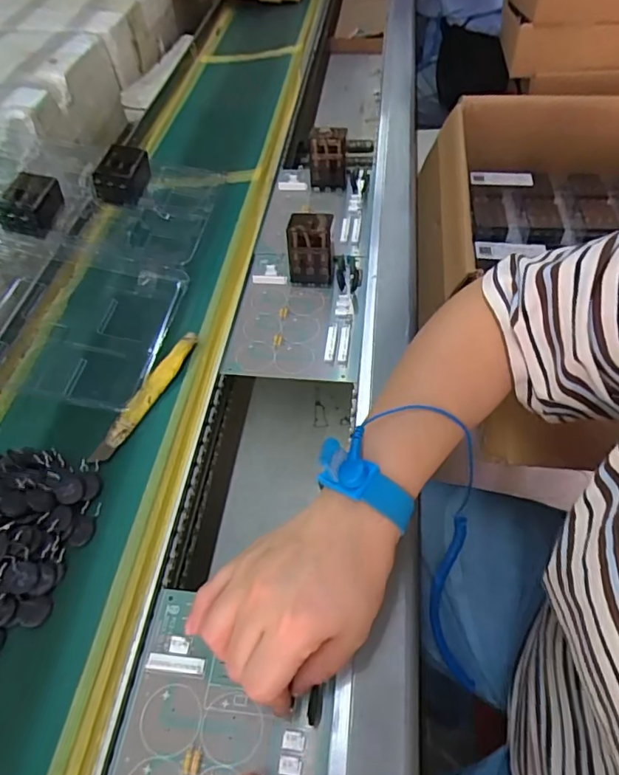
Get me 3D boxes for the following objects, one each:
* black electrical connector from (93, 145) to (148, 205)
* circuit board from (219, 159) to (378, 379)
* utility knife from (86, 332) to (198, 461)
[{"bbox_3d":[-0.207,-0.238,0.561,0.043,0.038,0.069,4,53,7],"label":"black electrical connector"},{"bbox_3d":[0.000,-0.152,0.515,0.123,0.055,0.311,7,54,4],"label":"circuit board"},{"bbox_3d":[-0.134,0.004,0.423,0.018,0.013,0.133,24,57,14],"label":"utility knife"}]

